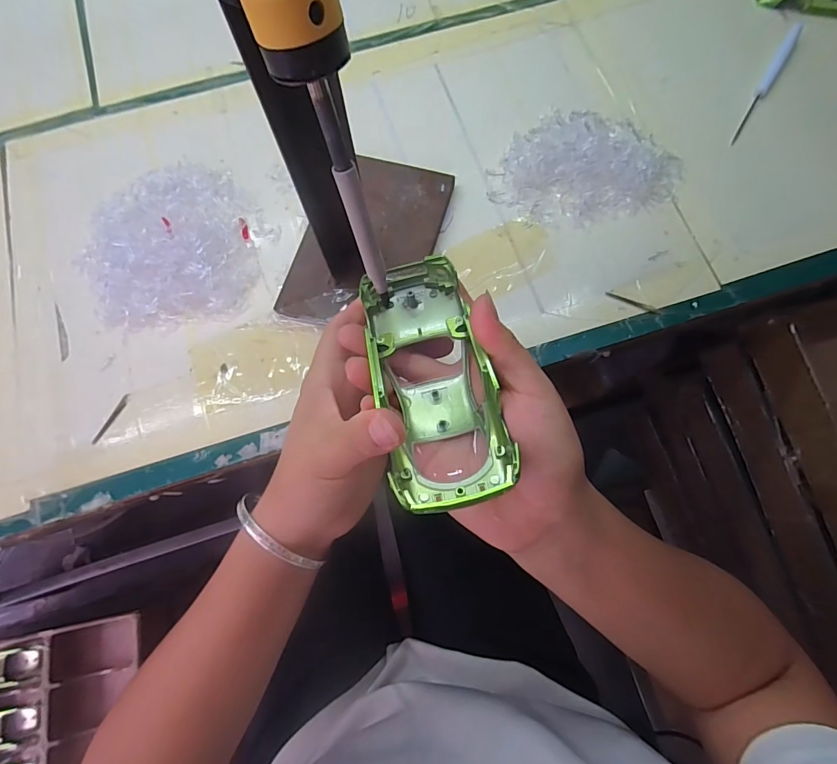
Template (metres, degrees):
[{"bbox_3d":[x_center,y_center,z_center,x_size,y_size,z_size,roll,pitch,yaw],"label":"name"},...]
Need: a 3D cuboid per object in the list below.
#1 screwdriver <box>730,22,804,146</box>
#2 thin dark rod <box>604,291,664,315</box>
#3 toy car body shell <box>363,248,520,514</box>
[{"bbox_3d":[0.298,-0.258,0.368,0.011,0.010,0.139,33,77,9],"label":"screwdriver"},{"bbox_3d":[0.161,-0.059,0.320,0.042,0.004,0.004,26,76,7],"label":"thin dark rod"},{"bbox_3d":[0.007,-0.003,0.213,0.054,0.035,0.135,-11,59,-3],"label":"toy car body shell"}]

